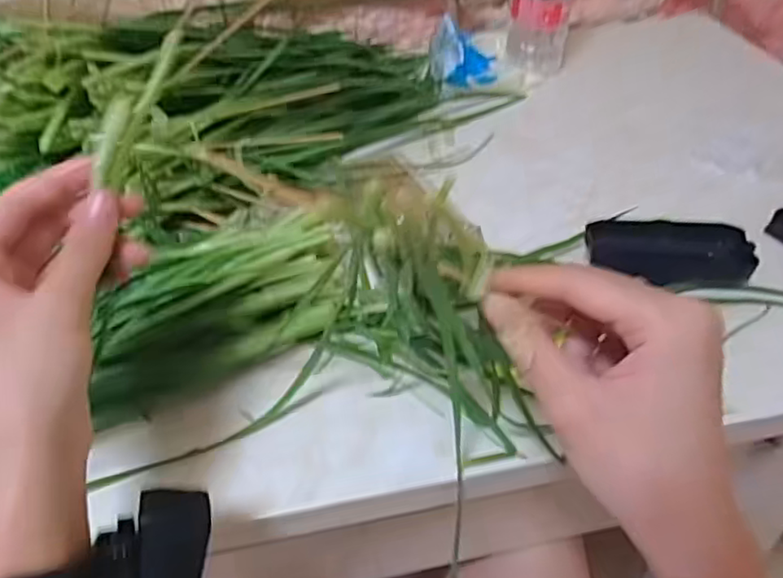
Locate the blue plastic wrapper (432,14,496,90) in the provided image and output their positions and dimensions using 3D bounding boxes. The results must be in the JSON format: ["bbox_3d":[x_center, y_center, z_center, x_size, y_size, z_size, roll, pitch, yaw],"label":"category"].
[{"bbox_3d":[0.082,-0.270,0.728,0.070,0.053,0.115,3,44,7],"label":"blue plastic wrapper"}]

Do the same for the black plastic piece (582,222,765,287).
[{"bbox_3d":[0.198,-0.024,0.465,0.110,0.035,0.044,9,45,12],"label":"black plastic piece"}]

